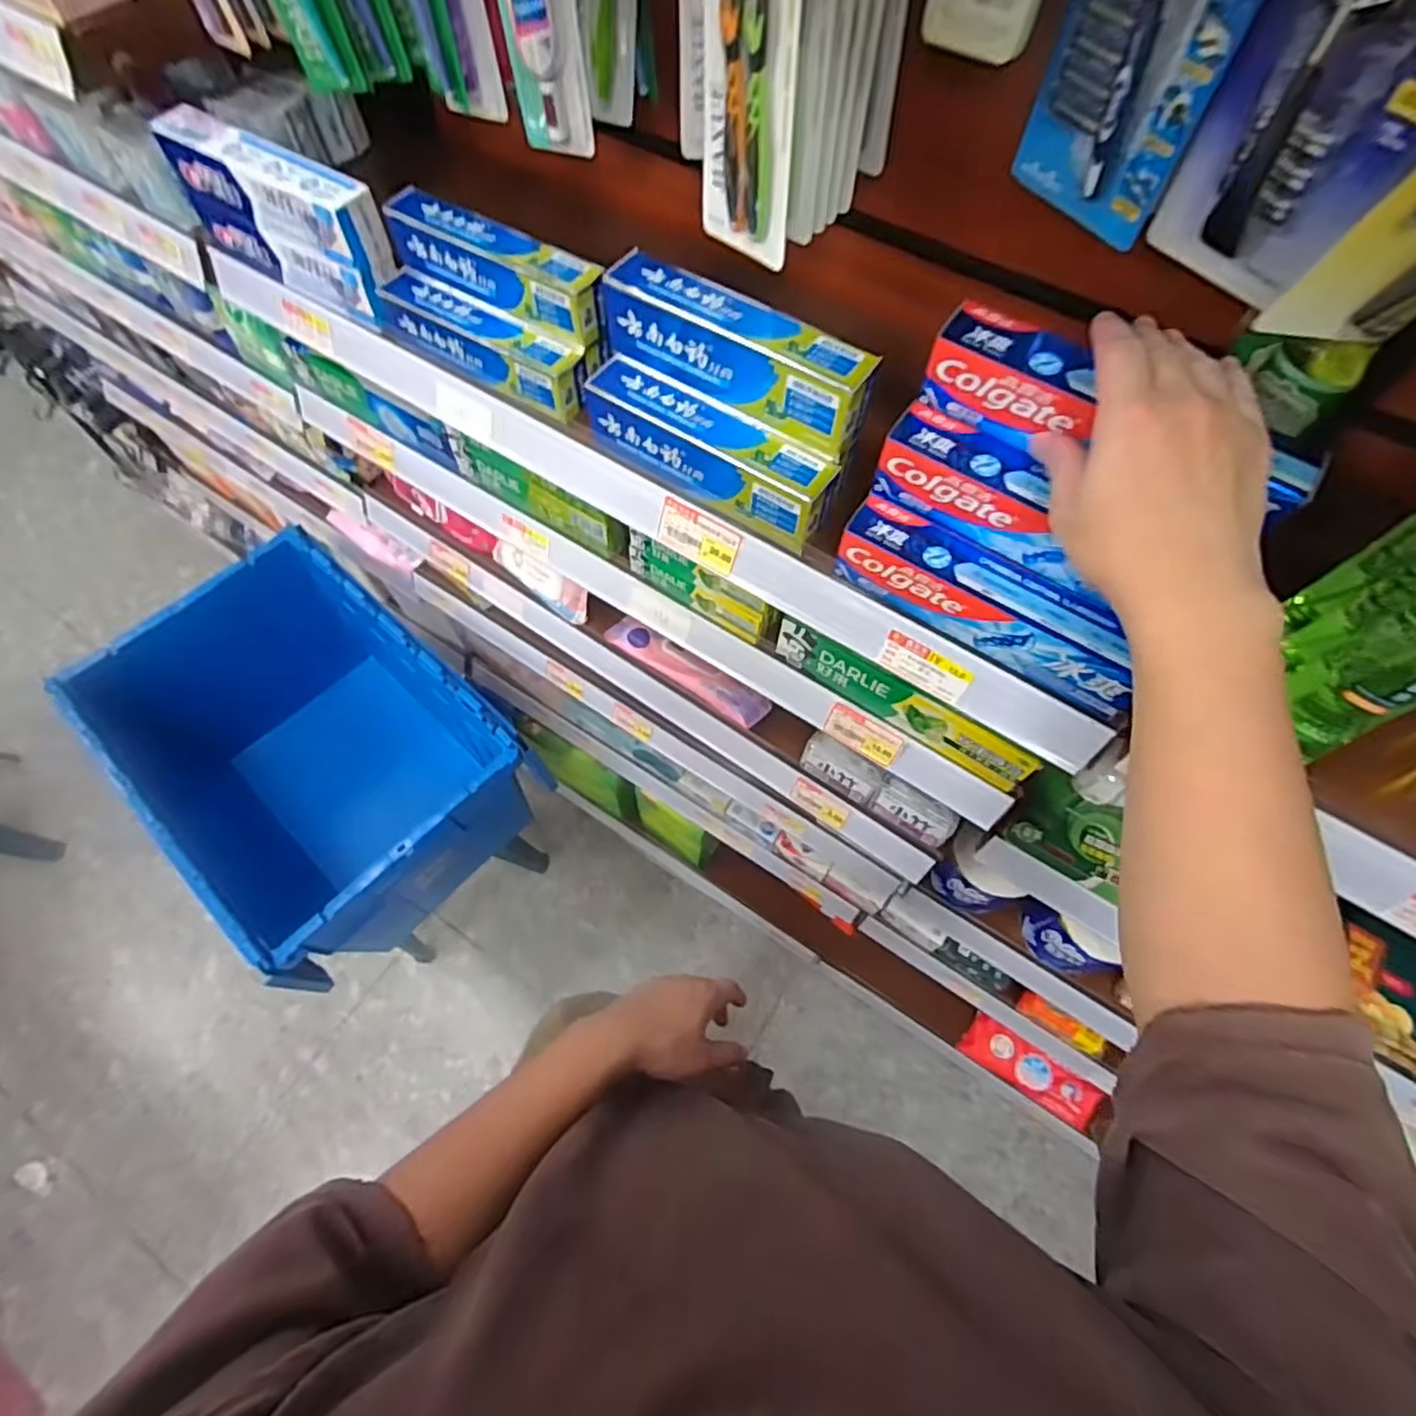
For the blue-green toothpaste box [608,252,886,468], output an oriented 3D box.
[{"bbox_3d":[0.019,-0.238,0.449,0.190,0.058,0.040,32,69,14],"label":"blue-green toothpaste box"}]

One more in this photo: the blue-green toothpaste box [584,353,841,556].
[{"bbox_3d":[0.000,-0.186,0.480,0.190,0.049,0.044,31,68,14],"label":"blue-green toothpaste box"}]

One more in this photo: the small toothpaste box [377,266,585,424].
[{"bbox_3d":[-0.183,-0.297,0.536,0.191,0.042,0.042,29,68,13],"label":"small toothpaste box"}]

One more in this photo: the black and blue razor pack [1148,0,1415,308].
[{"bbox_3d":[0.273,-0.272,0.296,0.033,0.182,0.095,-36,71,-7],"label":"black and blue razor pack"}]

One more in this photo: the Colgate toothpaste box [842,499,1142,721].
[{"bbox_3d":[0.182,-0.070,0.434,0.198,0.048,0.041,32,69,14],"label":"Colgate toothpaste box"}]

